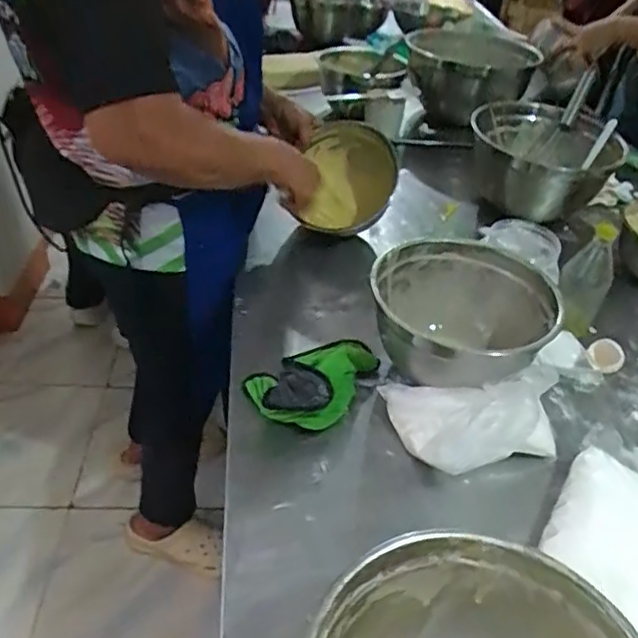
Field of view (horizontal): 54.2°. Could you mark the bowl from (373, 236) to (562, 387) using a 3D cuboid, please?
[{"bbox_3d":[0.179,0.007,0.806,0.213,0.136,0.214,2,37,-1],"label":"bowl"}]

